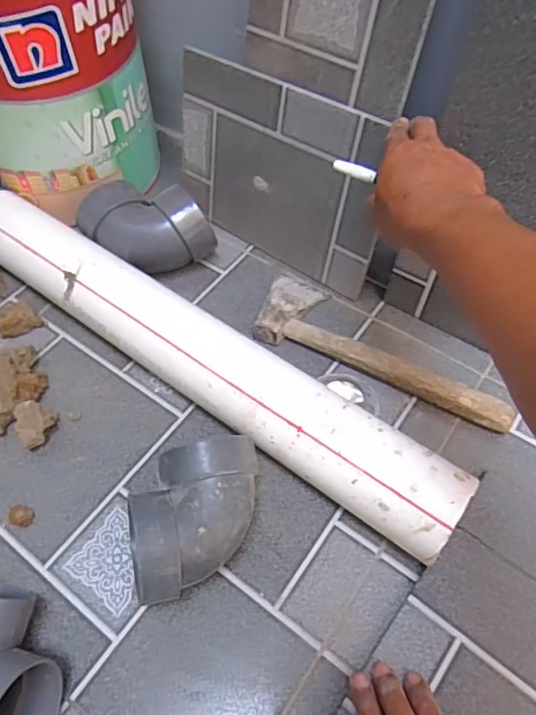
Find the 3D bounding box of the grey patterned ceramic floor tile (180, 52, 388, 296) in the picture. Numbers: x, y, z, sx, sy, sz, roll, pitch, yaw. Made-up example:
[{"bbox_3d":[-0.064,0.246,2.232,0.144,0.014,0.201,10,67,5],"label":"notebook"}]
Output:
[{"bbox_3d":[0.006,-0.223,0.651,0.295,0.211,0.010,33,49,22],"label":"grey patterned ceramic floor tile"}]

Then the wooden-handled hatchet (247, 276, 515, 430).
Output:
[{"bbox_3d":[0.134,-0.017,0.620,0.310,0.027,0.108,21,59,16],"label":"wooden-handled hatchet"}]

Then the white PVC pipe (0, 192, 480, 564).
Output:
[{"bbox_3d":[-0.104,-0.007,0.585,0.667,0.089,0.085,32,62,20],"label":"white PVC pipe"}]

